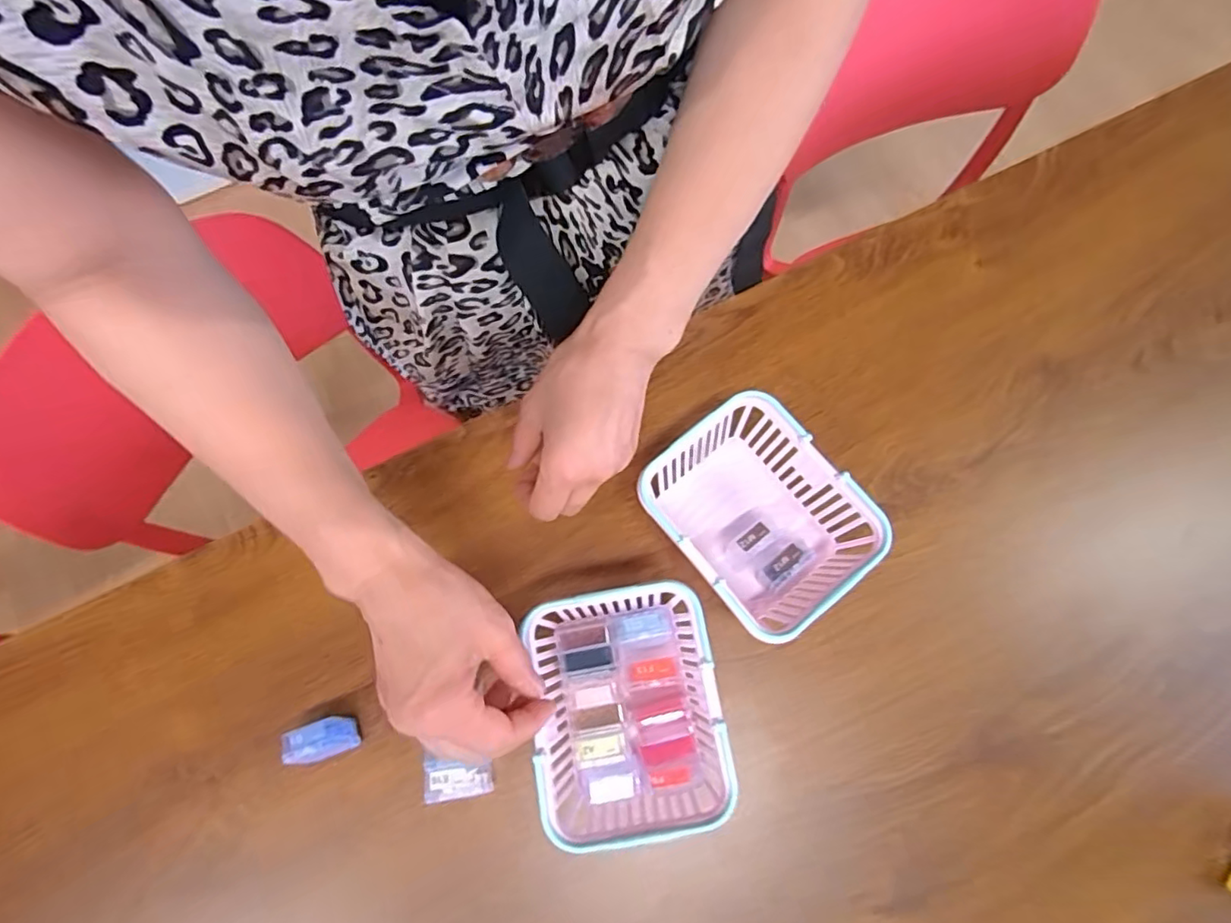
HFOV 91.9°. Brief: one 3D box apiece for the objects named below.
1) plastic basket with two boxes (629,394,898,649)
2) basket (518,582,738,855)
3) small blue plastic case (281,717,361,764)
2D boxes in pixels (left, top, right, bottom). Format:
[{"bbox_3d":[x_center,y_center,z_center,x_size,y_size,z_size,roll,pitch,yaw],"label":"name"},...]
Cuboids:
[{"bbox_3d":[0.109,0.046,0.475,0.133,0.086,0.162,-42,78,-10],"label":"plastic basket with two boxes"},{"bbox_3d":[0.008,0.179,0.443,0.125,0.090,0.158,-9,75,-1],"label":"basket"},{"bbox_3d":[-0.227,0.215,0.462,0.043,0.041,0.028,-18,75,-4],"label":"small blue plastic case"}]

